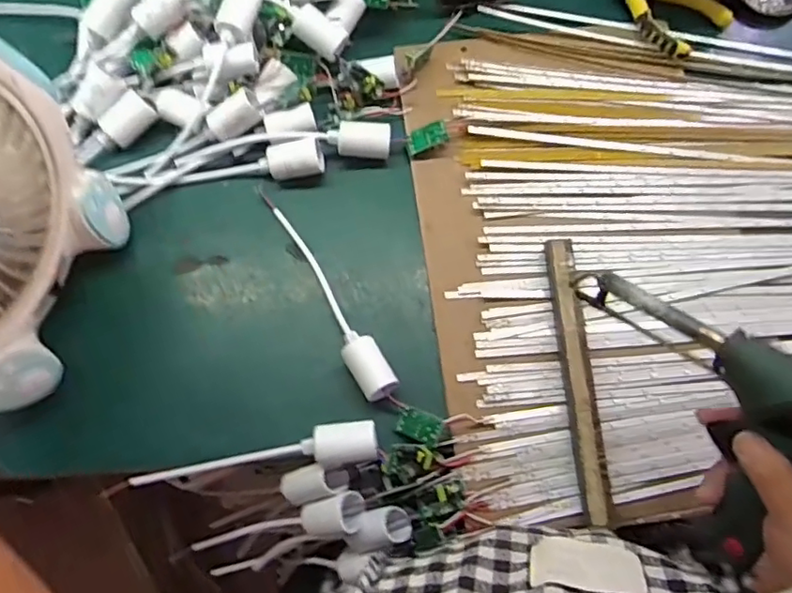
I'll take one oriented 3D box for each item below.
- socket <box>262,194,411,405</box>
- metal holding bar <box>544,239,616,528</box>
[{"bbox_3d":[-0.056,-0.003,0.482,0.026,0.023,0.215,-29,73,-8],"label":"socket"},{"bbox_3d":[0.136,0.057,0.447,0.020,0.021,0.212,-2,71,1],"label":"metal holding bar"}]

